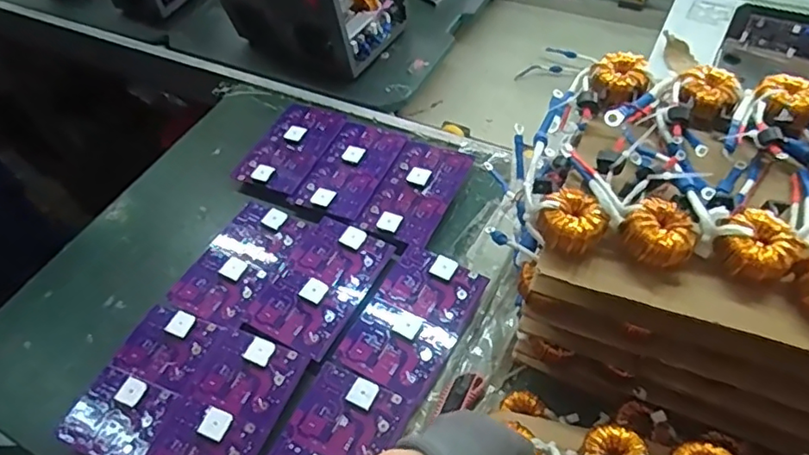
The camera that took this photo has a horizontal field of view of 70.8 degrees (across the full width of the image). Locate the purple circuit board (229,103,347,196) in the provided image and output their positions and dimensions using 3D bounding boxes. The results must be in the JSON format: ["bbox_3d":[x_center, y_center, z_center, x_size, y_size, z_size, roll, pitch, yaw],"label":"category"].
[{"bbox_3d":[-0.195,-0.144,0.983,0.124,0.017,0.206,20,57,20],"label":"purple circuit board"}]

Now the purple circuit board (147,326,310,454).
[{"bbox_3d":[-0.216,0.223,0.688,0.120,0.013,0.197,17,56,18],"label":"purple circuit board"}]

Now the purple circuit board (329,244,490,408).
[{"bbox_3d":[0.011,0.120,0.750,0.128,0.017,0.200,22,58,21],"label":"purple circuit board"}]

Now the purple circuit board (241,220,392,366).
[{"bbox_3d":[-0.116,0.076,0.794,0.130,0.010,0.197,21,57,21],"label":"purple circuit board"}]

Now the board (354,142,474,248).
[{"bbox_3d":[0.018,-0.062,0.886,0.122,0.013,0.196,20,57,20],"label":"board"}]

